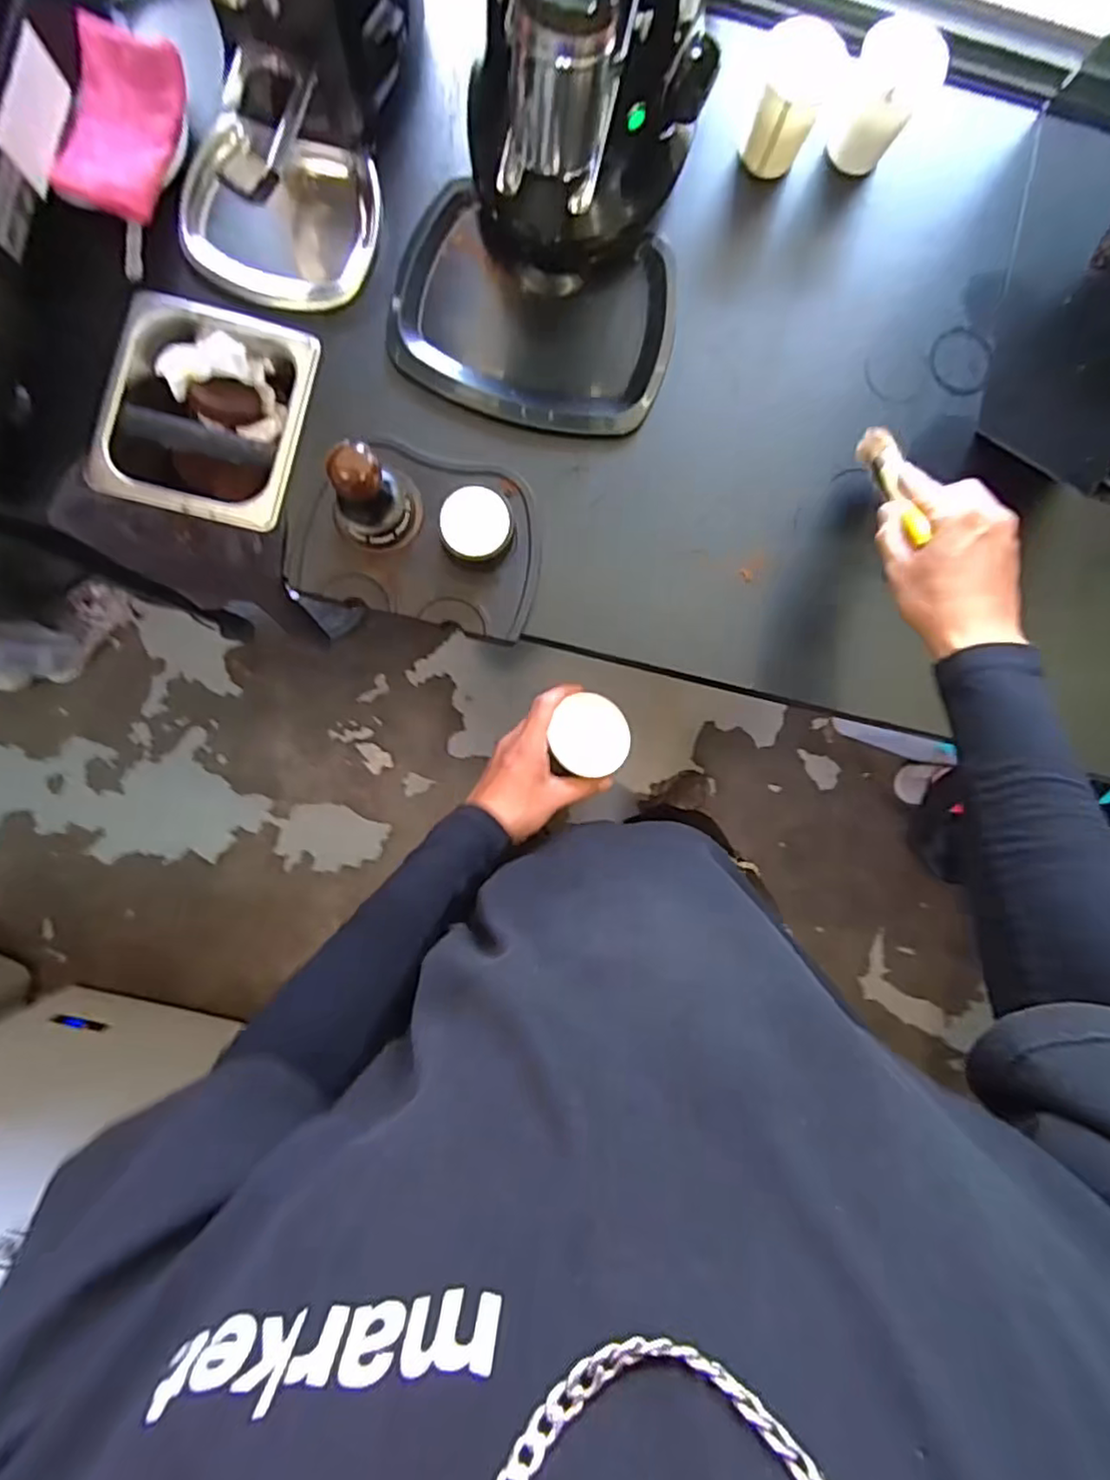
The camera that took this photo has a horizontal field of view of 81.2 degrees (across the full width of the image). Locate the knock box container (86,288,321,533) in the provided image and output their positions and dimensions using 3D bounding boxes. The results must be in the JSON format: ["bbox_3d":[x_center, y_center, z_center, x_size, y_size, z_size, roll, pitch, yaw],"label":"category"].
[{"bbox_3d":[-0.305,-0.284,0.594,0.165,0.093,0.182,12,88,-4],"label":"knock box container"}]

